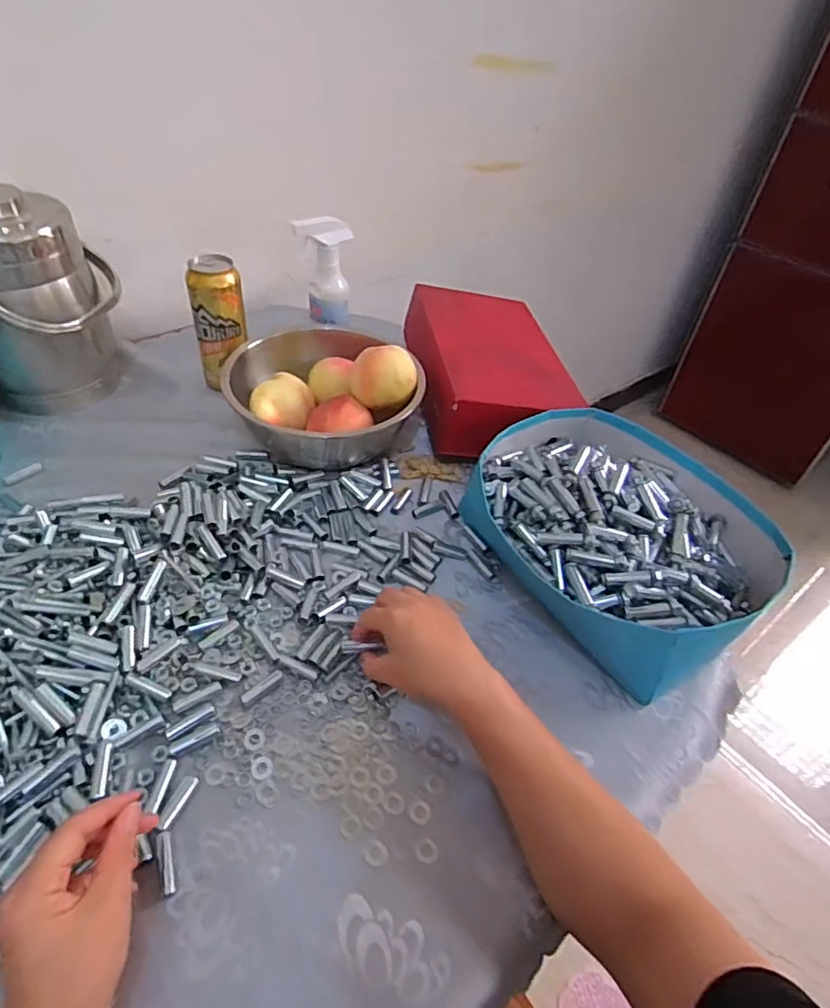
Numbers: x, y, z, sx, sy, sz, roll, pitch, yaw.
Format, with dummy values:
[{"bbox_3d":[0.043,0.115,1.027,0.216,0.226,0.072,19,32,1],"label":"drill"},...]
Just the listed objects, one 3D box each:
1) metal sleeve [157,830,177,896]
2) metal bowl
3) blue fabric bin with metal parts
[{"bbox_3d":[-0.171,0.246,0.394,0.009,0.004,0.040,-13,47,-19],"label":"metal sleeve"},{"bbox_3d":[-0.115,-0.128,0.704,0.194,0.120,0.194,4,44,-3],"label":"metal bowl"},{"bbox_3d":[0.207,0.023,0.596,0.243,0.114,0.285,-29,54,-31],"label":"blue fabric bin with metal parts"}]

